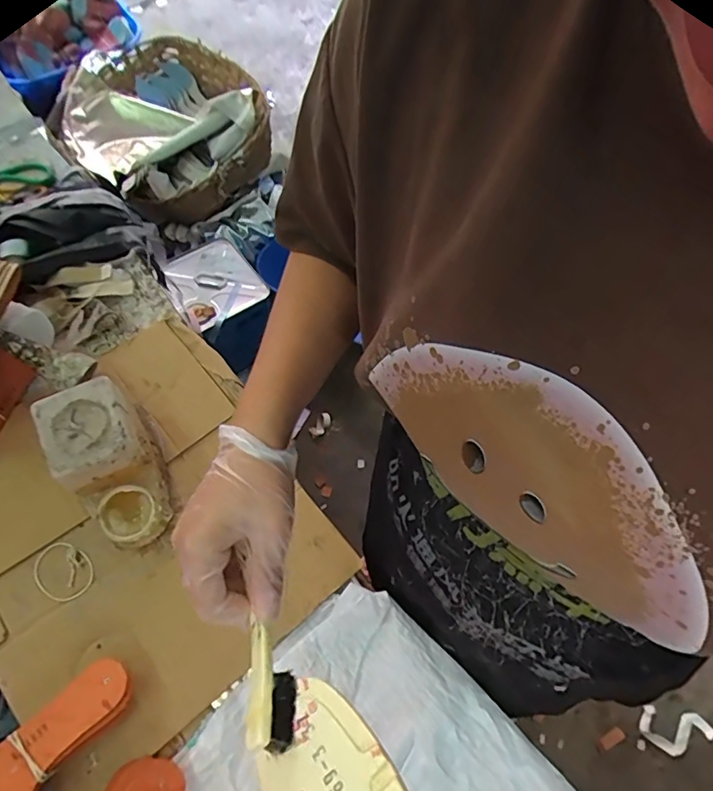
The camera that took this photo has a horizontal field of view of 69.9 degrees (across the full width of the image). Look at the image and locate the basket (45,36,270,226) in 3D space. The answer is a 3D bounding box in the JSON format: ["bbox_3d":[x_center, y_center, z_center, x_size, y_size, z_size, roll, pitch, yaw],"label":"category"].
[{"bbox_3d":[-0.495,-0.719,1.341,0.486,0.302,0.428,-16,67,-9],"label":"basket"}]

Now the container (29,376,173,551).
[{"bbox_3d":[-0.324,0.093,0.675,0.104,0.118,0.194,-26,69,-13],"label":"container"}]

